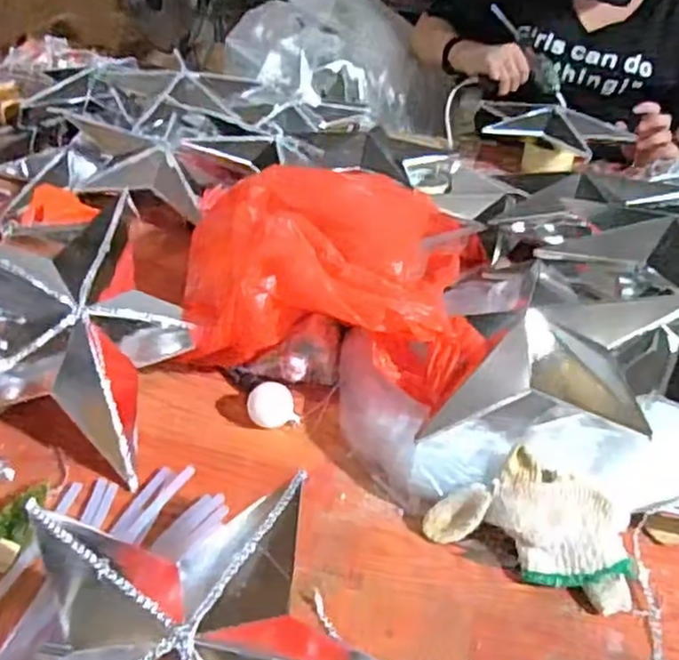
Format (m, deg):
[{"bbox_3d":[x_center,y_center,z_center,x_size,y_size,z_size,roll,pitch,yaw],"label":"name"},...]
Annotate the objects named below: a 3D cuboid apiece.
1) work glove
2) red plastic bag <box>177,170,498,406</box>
[{"bbox_3d":[0.141,0.138,0.504,0.141,0.060,0.058,19,38,21],"label":"work glove"},{"bbox_3d":[0.010,-0.065,0.696,0.262,0.140,0.327,7,35,5],"label":"red plastic bag"}]

